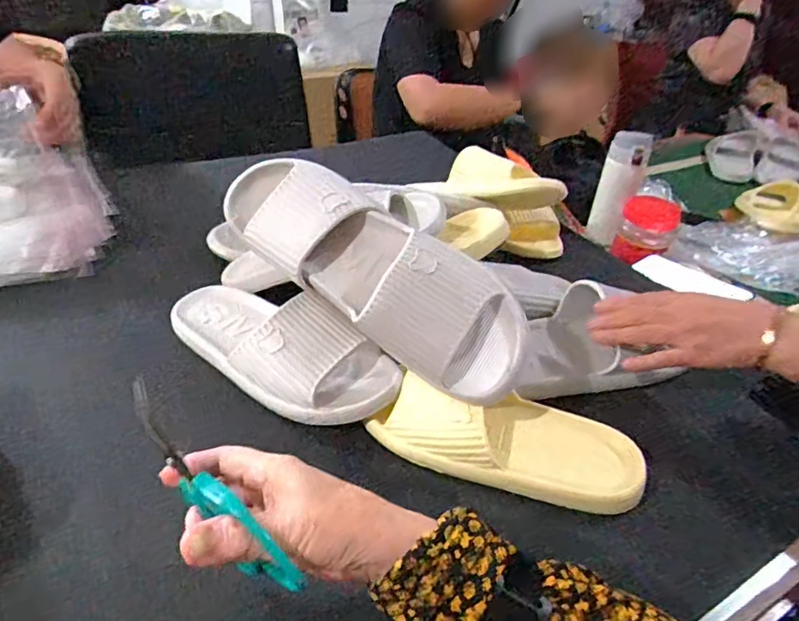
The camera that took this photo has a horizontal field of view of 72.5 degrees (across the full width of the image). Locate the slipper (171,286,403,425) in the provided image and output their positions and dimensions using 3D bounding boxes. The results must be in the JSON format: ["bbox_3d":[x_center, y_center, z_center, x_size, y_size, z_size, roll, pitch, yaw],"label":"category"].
[{"bbox_3d":[-0.120,0.015,0.521,0.267,0.081,0.107,25,41,25],"label":"slipper"}]

